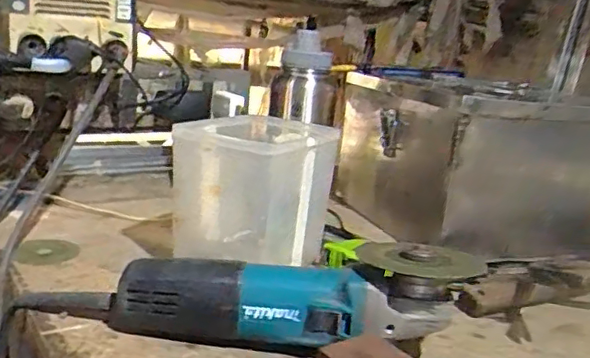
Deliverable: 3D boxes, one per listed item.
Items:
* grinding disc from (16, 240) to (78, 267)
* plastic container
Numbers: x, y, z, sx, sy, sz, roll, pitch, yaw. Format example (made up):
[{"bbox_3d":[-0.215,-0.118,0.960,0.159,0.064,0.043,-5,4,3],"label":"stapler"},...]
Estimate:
[{"bbox_3d":[-0.264,0.078,0.628,0.060,0.007,0.071,11,16,0],"label":"grinding disc"},{"bbox_3d":[-0.040,0.009,0.628,0.147,0.125,0.155,8,13,10],"label":"plastic container"}]

